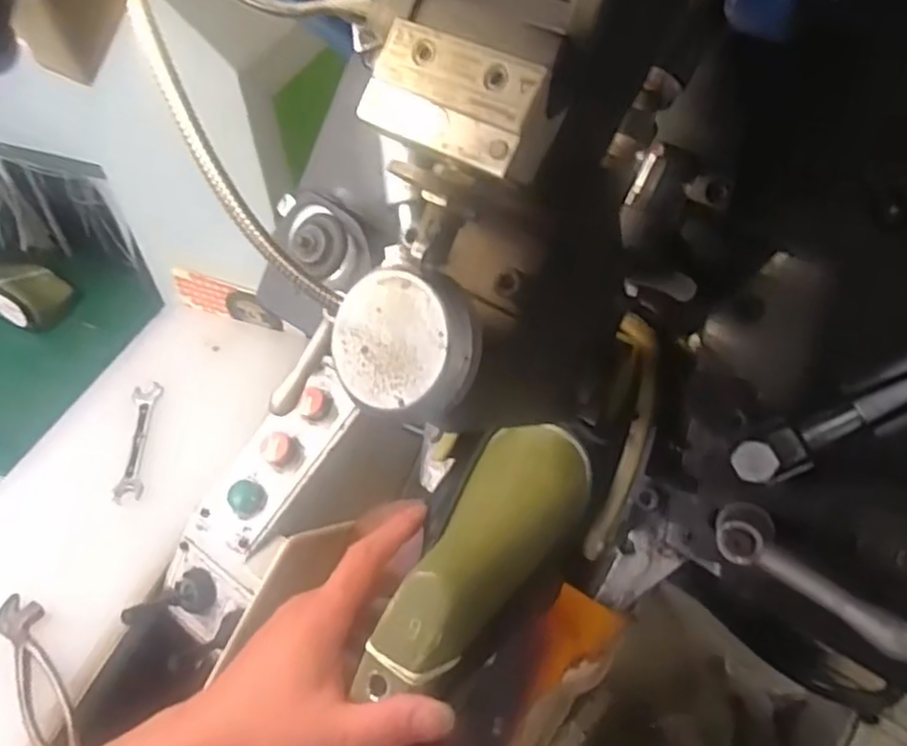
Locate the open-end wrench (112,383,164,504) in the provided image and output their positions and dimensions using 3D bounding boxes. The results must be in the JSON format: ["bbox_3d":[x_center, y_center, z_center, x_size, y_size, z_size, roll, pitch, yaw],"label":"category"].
[{"bbox_3d":[-0.386,0.081,0.874,0.033,0.004,0.179,5,49,-15],"label":"open-end wrench"}]

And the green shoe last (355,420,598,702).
[{"bbox_3d":[0.012,0.100,0.379,0.067,0.058,0.161,31,72,26],"label":"green shoe last"}]

